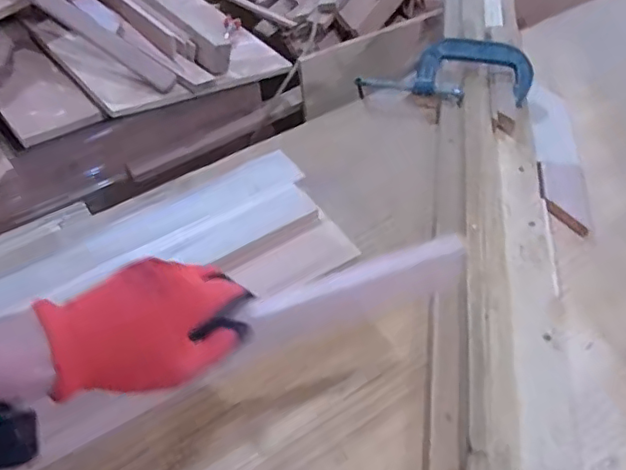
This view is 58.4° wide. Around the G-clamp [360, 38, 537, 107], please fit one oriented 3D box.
[{"bbox_3d":[0.208,-0.259,0.887,0.260,0.045,0.098,9,83,9],"label":"G-clamp"}]

